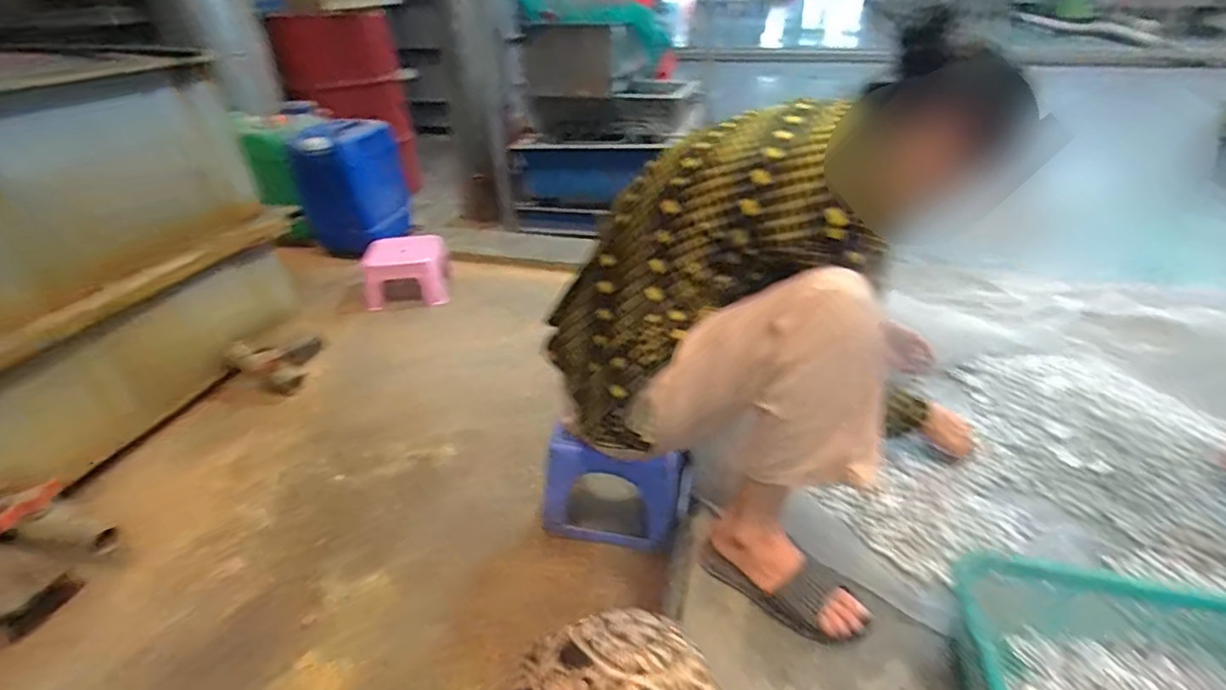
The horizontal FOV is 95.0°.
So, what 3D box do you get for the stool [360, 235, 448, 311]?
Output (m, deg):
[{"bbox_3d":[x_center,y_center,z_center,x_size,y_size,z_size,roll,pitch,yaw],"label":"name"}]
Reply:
[{"bbox_3d":[-0.669,-0.245,1.827,0.261,0.172,0.266,-12,34,-13],"label":"stool"}]

